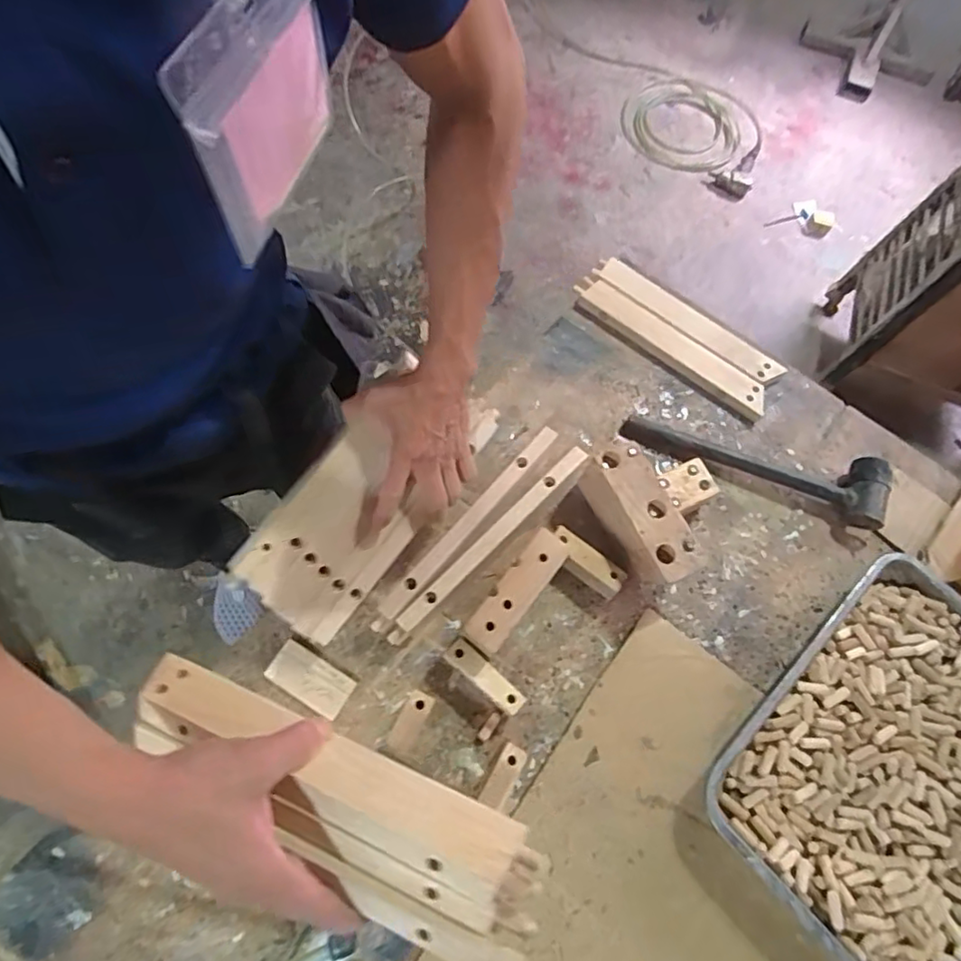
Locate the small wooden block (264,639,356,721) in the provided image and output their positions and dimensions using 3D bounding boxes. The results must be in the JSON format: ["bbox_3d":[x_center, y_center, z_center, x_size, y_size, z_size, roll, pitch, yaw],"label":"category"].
[{"bbox_3d":[-0.181,0.209,0.641,0.088,0.012,0.045,31,69,8],"label":"small wooden block"}]

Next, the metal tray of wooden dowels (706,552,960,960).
[{"bbox_3d":[0.443,0.297,0.628,0.391,0.038,0.292,-39,76,-18],"label":"metal tray of wooden dowels"}]

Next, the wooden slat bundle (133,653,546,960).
[{"bbox_3d":[-0.108,0.197,0.390,0.299,0.032,0.079,22,64,20],"label":"wooden slat bundle"}]

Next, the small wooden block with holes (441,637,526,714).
[{"bbox_3d":[0.003,0.210,0.642,0.092,0.041,0.026,42,70,12],"label":"small wooden block with holes"}]

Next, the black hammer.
[{"bbox_3d":[0.341,-0.020,0.760,0.327,0.049,0.091,16,67,2],"label":"black hammer"}]

